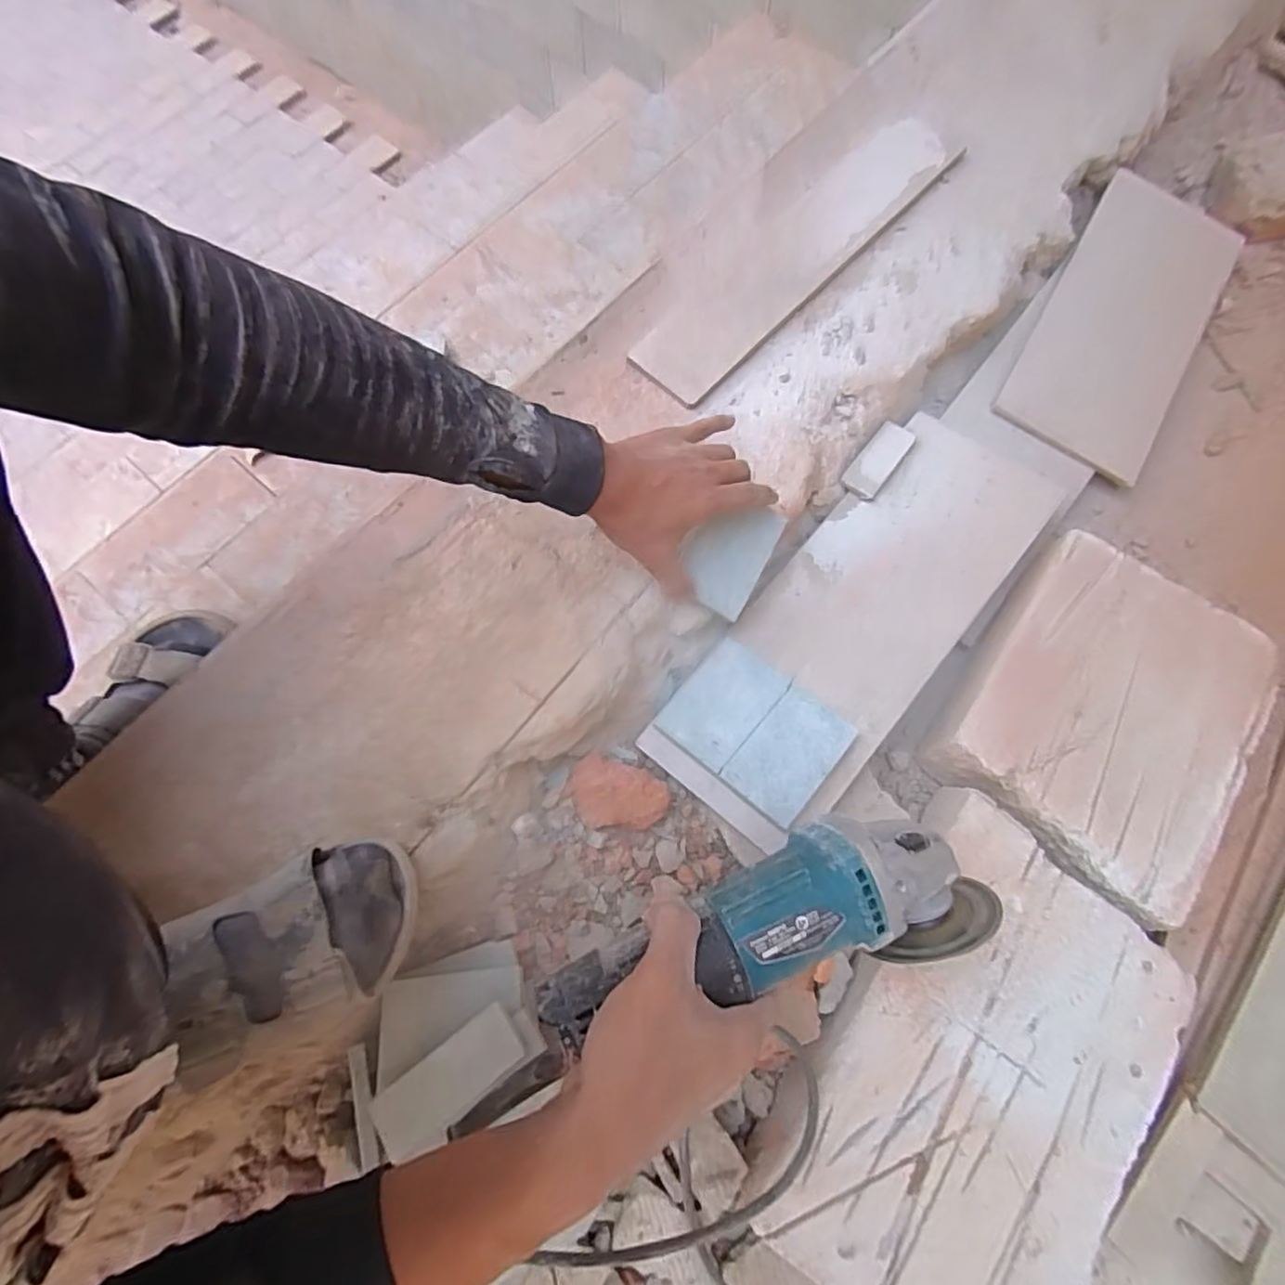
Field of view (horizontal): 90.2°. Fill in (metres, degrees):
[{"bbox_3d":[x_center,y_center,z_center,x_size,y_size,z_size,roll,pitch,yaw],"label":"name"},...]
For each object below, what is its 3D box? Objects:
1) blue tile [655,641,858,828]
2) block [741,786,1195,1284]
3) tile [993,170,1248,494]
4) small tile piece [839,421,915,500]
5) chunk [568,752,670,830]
[{"bbox_3d":[0.092,0.069,0.523,0.132,0.008,0.100,36,72,20],"label":"blue tile"},{"bbox_3d":[0.233,0.301,0.453,0.211,0.053,0.316,35,76,10],"label":"block"},{"bbox_3d":[0.500,-0.336,0.663,0.150,0.016,0.349,32,77,7],"label":"tile"},{"bbox_3d":[0.222,-0.172,0.600,0.035,0.007,0.084,37,77,8],"label":"small tile piece"},{"bbox_3d":[-0.021,0.126,0.523,0.079,0.023,0.054,22,76,4],"label":"chunk"}]

